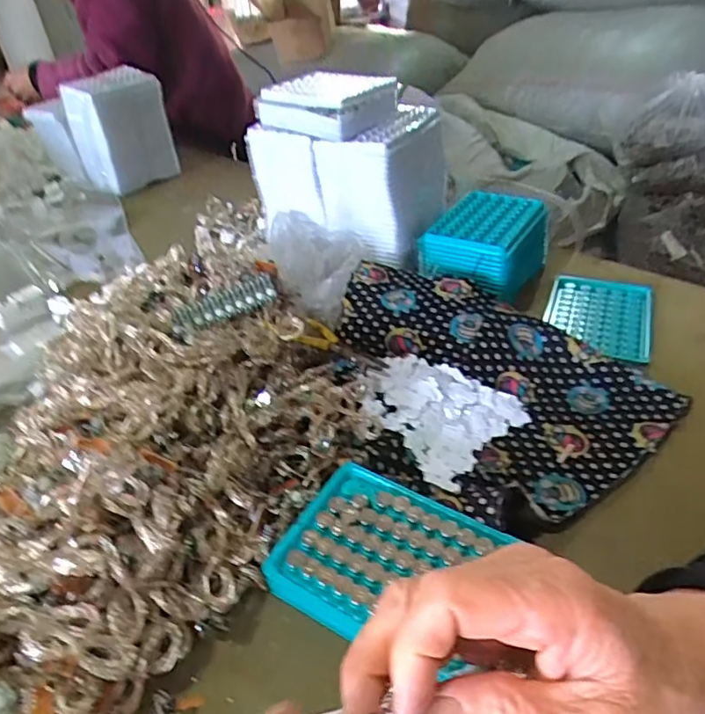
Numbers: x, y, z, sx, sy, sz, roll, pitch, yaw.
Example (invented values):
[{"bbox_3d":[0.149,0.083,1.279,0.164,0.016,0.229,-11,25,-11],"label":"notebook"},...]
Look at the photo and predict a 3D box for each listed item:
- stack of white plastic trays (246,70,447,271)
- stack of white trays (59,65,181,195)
[{"bbox_3d":[0.004,-0.213,0.619,0.191,0.165,0.135,22,44,30],"label":"stack of white plastic trays"},{"bbox_3d":[-0.375,-0.367,0.914,0.078,0.167,0.139,33,55,32],"label":"stack of white trays"}]

